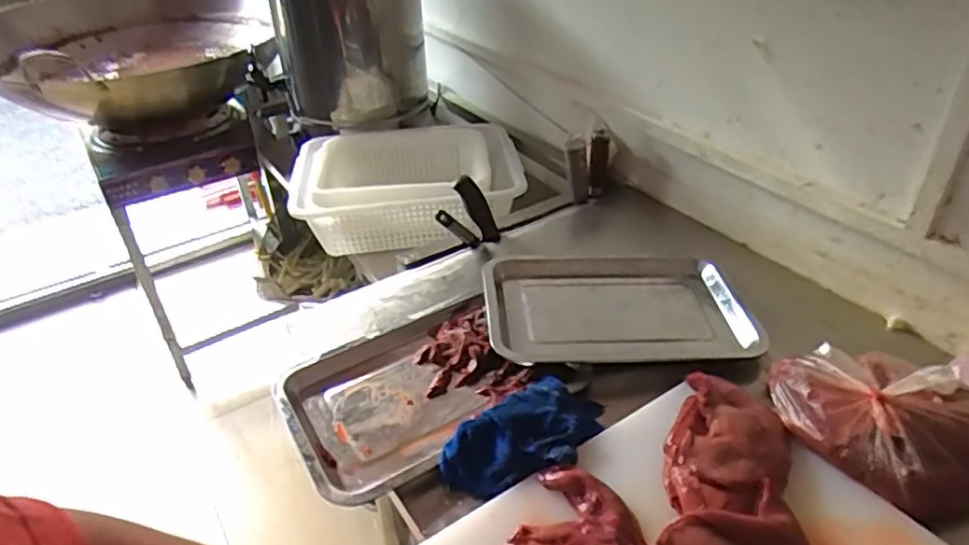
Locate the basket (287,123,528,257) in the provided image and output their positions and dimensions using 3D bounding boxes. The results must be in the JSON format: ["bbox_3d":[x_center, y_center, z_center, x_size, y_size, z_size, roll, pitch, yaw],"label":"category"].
[{"bbox_3d":[-0.132,-0.162,1.138,0.373,0.110,0.295,-5,36,-3],"label":"basket"}]

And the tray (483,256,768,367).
[{"bbox_3d":[0.158,0.039,0.783,0.306,0.032,0.209,-1,33,-4],"label":"tray"}]

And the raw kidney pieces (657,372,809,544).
[{"bbox_3d":[0.216,0.166,0.570,0.107,0.027,0.197,6,37,12],"label":"raw kidney pieces"}]

